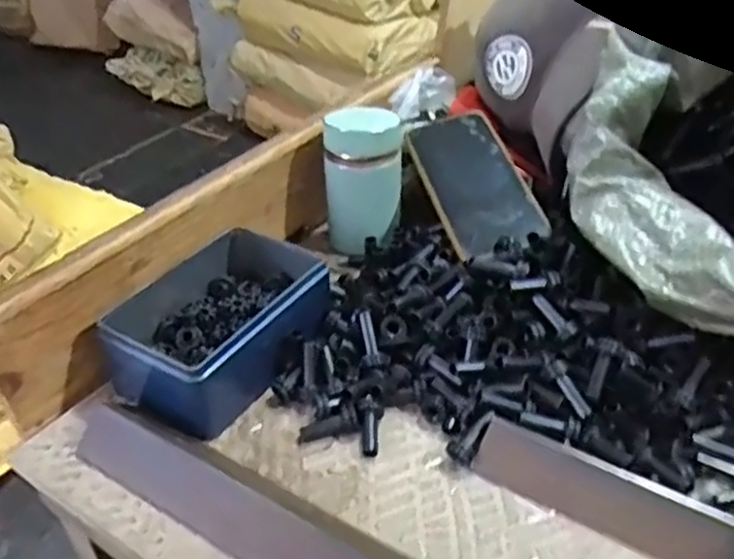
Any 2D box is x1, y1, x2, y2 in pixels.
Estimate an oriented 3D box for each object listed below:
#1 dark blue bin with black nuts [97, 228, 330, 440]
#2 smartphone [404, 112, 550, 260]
[{"bbox_3d":[-0.101,0.030,0.518,0.112,0.057,0.154,23,44,32],"label":"dark blue bin with black nuts"},{"bbox_3d":[0.086,-0.087,0.611,0.074,0.013,0.160,-19,53,0],"label":"smartphone"}]

